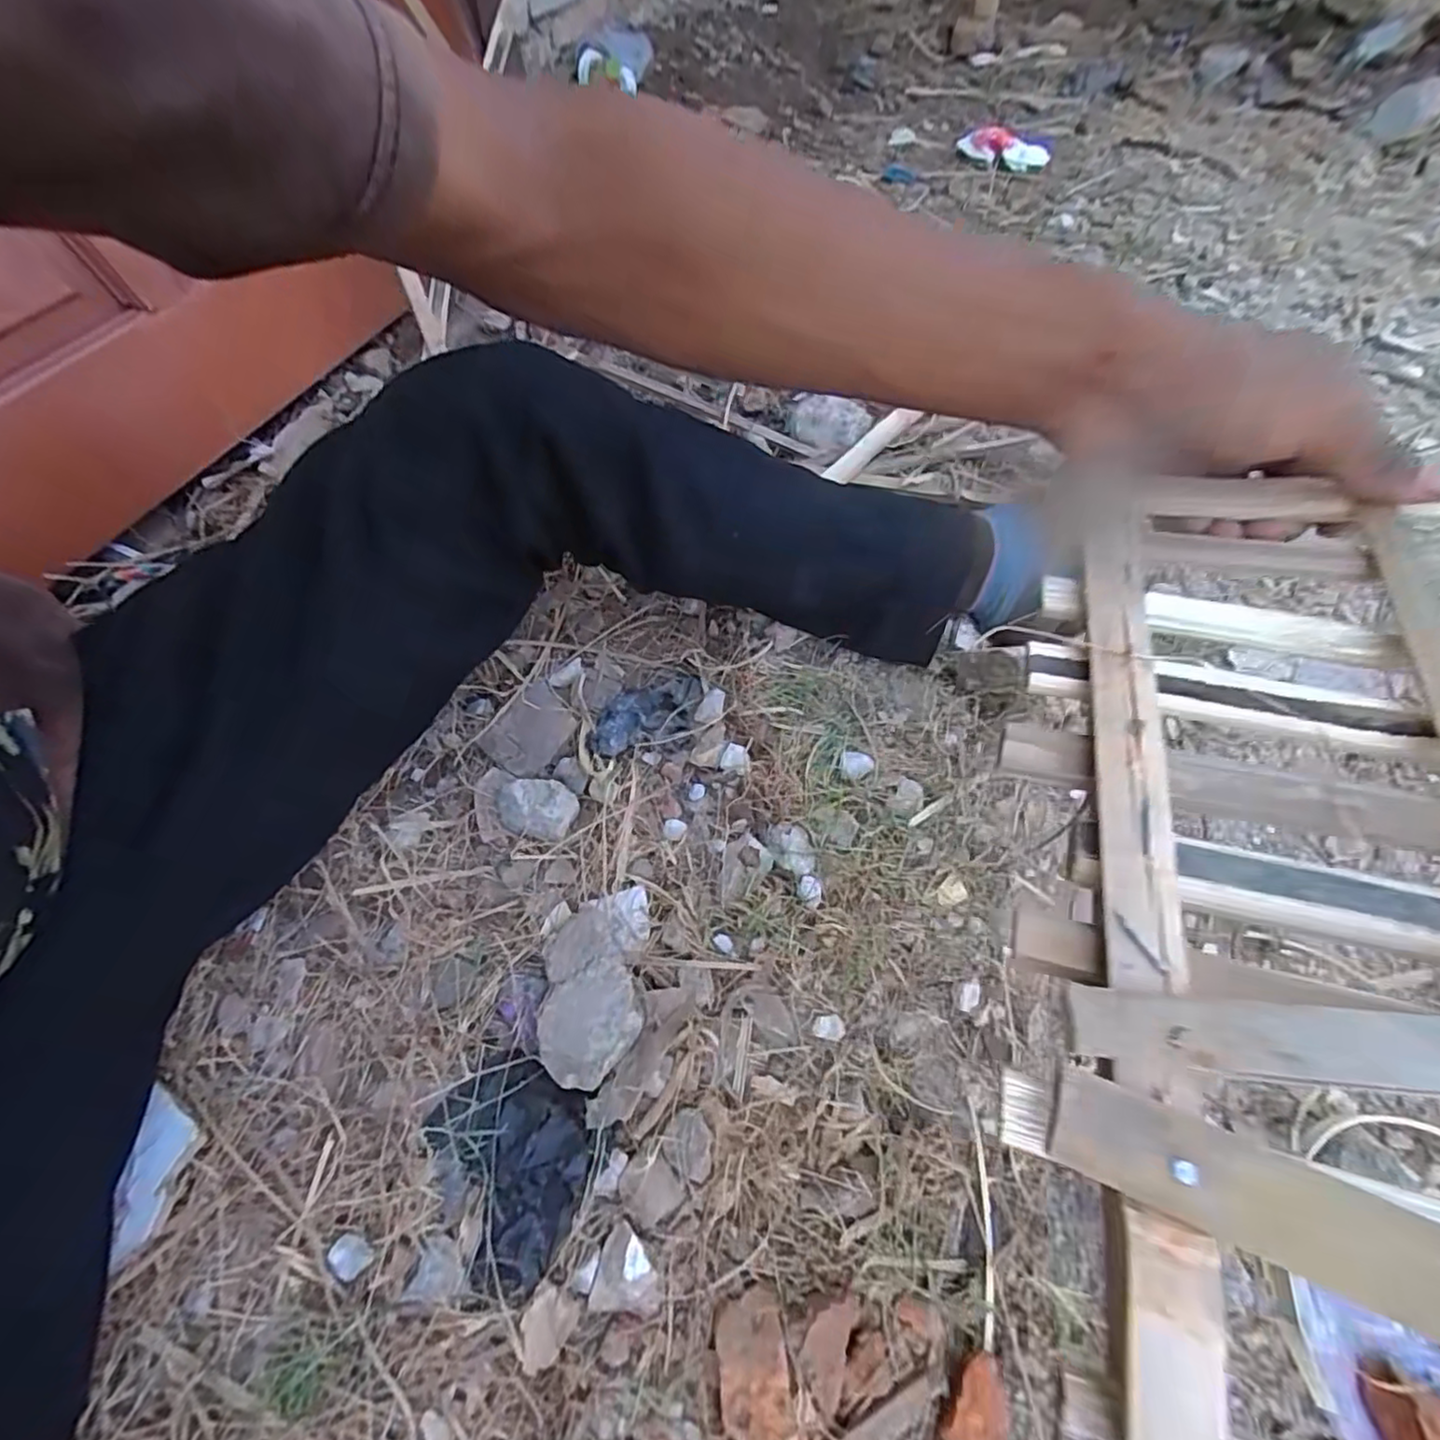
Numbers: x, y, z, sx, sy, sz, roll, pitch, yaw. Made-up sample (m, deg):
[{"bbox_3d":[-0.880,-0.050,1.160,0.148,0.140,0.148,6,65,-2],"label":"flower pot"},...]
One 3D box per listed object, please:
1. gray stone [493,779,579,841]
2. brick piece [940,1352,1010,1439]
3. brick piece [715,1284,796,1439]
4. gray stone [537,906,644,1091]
[{"bbox_3d":[-0.136,0.064,0.467,0.058,0.022,0.041,11,61,5],"label":"gray stone"},{"bbox_3d":[0.134,0.355,0.325,0.032,0.018,0.044,21,63,10],"label":"brick piece"},{"bbox_3d":[0.017,0.333,0.324,0.035,0.025,0.061,-4,61,-4],"label":"brick piece"},{"bbox_3d":[-0.085,0.175,0.403,0.060,0.027,0.100,-12,62,-8],"label":"gray stone"}]

